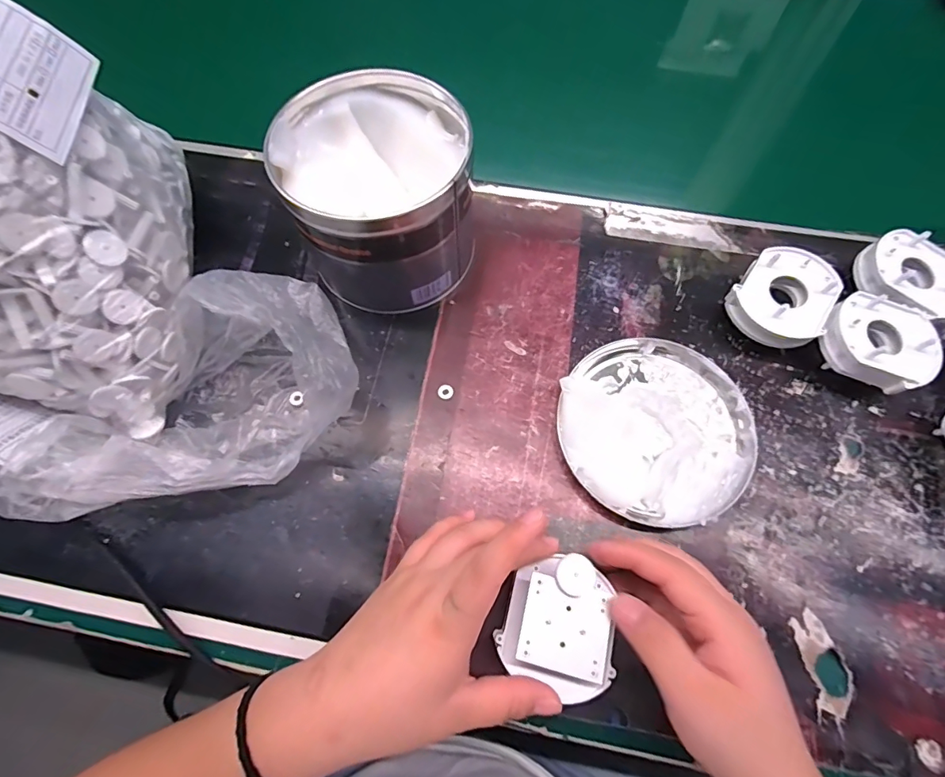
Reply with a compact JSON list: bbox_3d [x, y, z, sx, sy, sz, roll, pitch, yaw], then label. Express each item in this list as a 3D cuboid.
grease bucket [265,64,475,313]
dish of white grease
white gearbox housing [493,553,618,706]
[{"bbox_3d":[-0.065,-0.133,0.321,0.118,0.101,0.119,0,68,-1],"label":"grease bucket"},{"bbox_3d":[0.123,0.025,0.306,0.125,0.014,0.128,0,68,-1],"label":"dish of white grease"},{"bbox_3d":[0.048,0.123,0.235,0.060,0.023,0.063,21,69,7],"label":"white gearbox housing"}]

